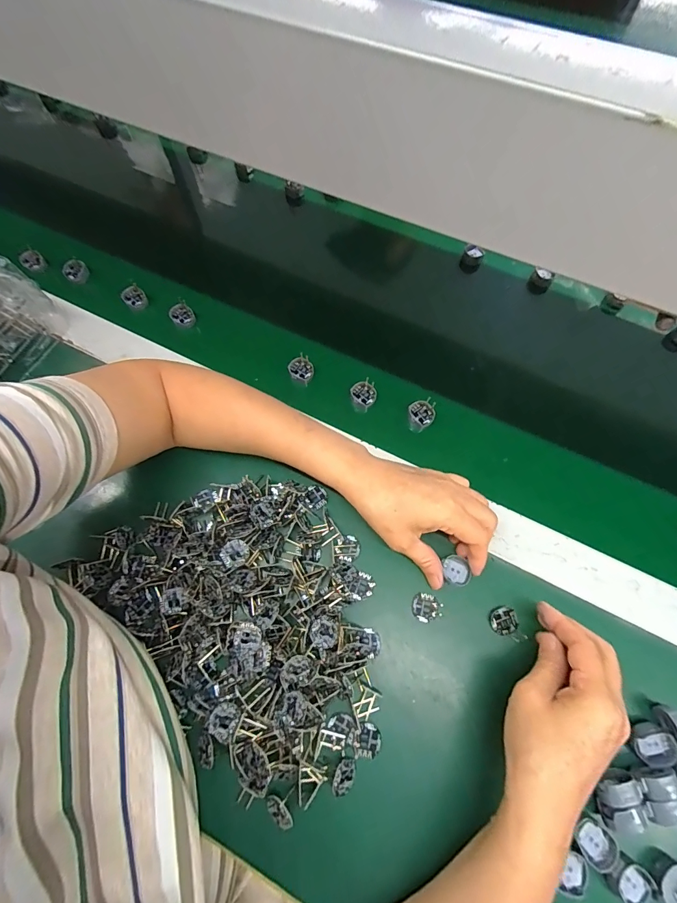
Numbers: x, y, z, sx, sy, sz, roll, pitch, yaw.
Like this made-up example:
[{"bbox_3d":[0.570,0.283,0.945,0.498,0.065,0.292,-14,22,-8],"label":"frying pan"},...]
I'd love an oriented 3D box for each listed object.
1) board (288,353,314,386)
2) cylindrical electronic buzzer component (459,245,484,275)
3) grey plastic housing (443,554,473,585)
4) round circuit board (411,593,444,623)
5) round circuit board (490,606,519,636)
[{"bbox_3d":[-0.043,-0.095,0.443,0.028,0.007,0.028,0,91,2],"label":"board"},{"bbox_3d":[0.178,-0.256,0.513,0.025,0.024,0.026,0,67,1],"label":"cylindrical electronic buzzer component"},{"bbox_3d":[0.108,0.108,0.350,0.021,0.007,0.026,-14,68,-5],"label":"grey plastic housing"},{"bbox_3d":[0.079,0.139,0.346,0.026,0.004,0.024,0,67,1],"label":"round circuit board"},{"bbox_3d":[0.145,0.148,0.337,0.024,0.004,0.021,-15,68,-5],"label":"round circuit board"}]

